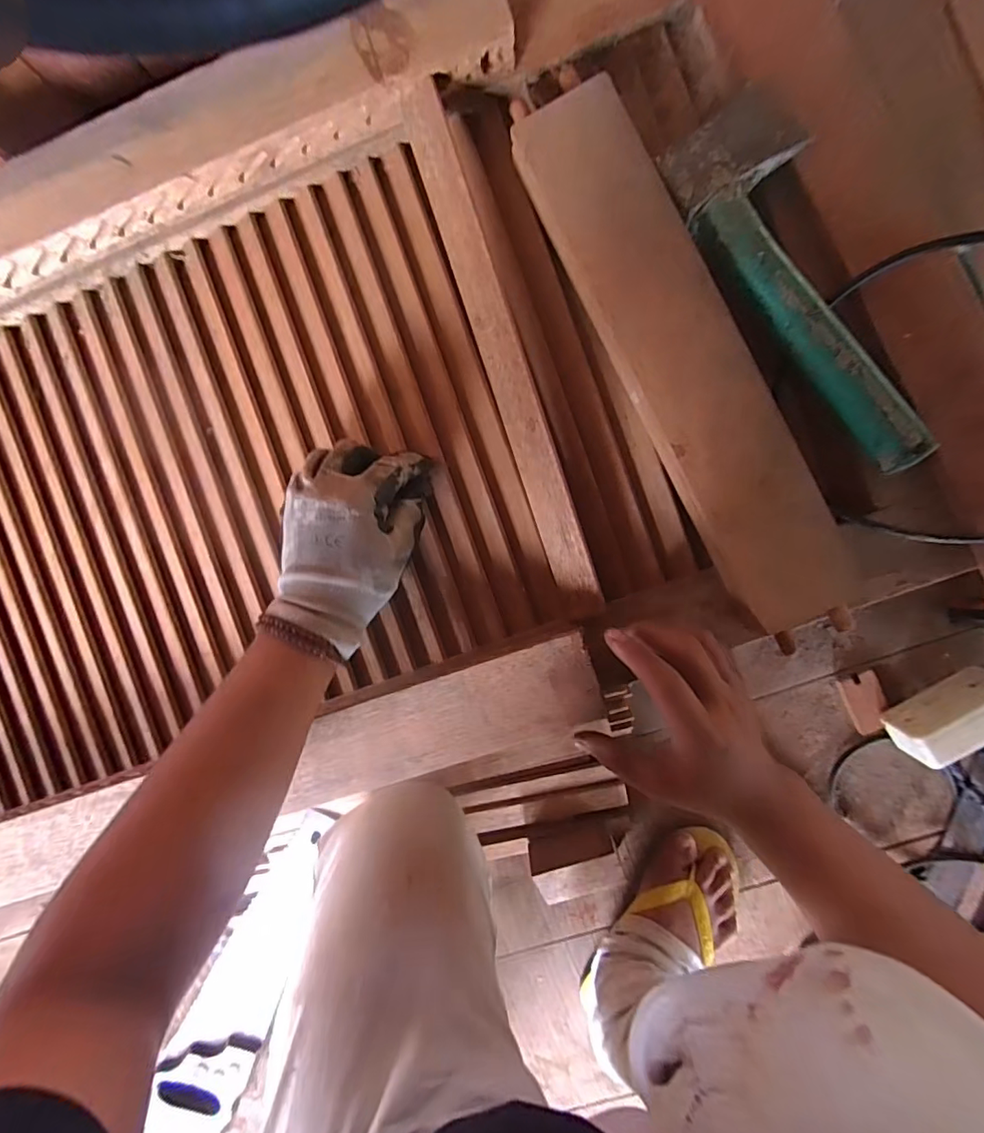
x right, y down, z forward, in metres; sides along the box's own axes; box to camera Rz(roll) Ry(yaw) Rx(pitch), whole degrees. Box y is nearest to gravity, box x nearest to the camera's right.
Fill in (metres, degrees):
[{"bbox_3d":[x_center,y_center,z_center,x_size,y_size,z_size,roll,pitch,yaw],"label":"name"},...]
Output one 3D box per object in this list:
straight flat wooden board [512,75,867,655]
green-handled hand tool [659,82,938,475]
[{"bbox_3d":[0.127,-0.132,0.331,0.071,0.016,0.382,-28,89,7],"label":"straight flat wooden board"},{"bbox_3d":[0.211,-0.183,0.326,0.079,0.024,0.253,-34,88,6],"label":"green-handled hand tool"}]

